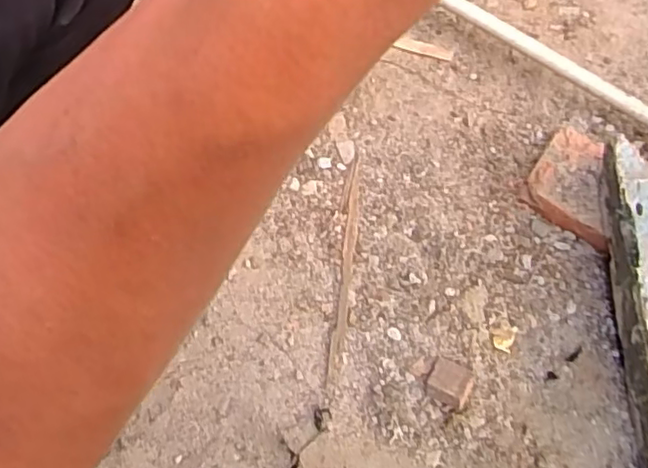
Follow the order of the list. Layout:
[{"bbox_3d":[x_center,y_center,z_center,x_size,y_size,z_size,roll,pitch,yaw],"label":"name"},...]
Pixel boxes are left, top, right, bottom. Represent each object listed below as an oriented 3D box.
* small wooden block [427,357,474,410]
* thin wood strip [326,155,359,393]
[{"bbox_3d":[0.105,0.123,0.526,0.036,0.020,0.032,22,70,12],"label":"small wooden block"},{"bbox_3d":[0.019,0.029,0.579,0.012,0.006,0.219,5,68,5],"label":"thin wood strip"}]

